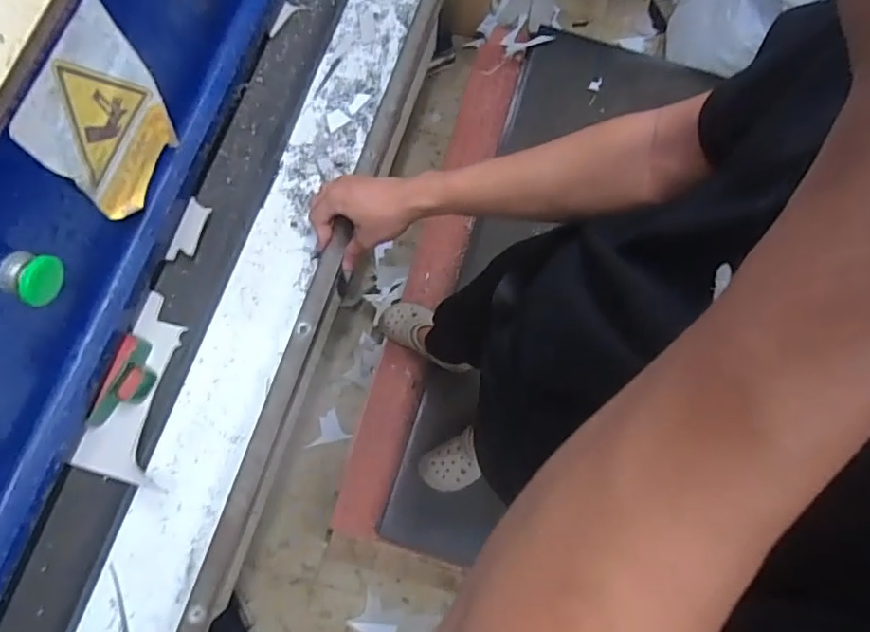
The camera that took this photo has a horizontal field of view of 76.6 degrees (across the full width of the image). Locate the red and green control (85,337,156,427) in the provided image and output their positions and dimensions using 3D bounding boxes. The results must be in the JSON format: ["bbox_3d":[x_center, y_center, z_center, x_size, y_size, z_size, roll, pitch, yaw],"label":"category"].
[{"bbox_3d":[-0.317,0.069,0.564,0.034,0.038,0.095,17,75,5],"label":"red and green control"}]

